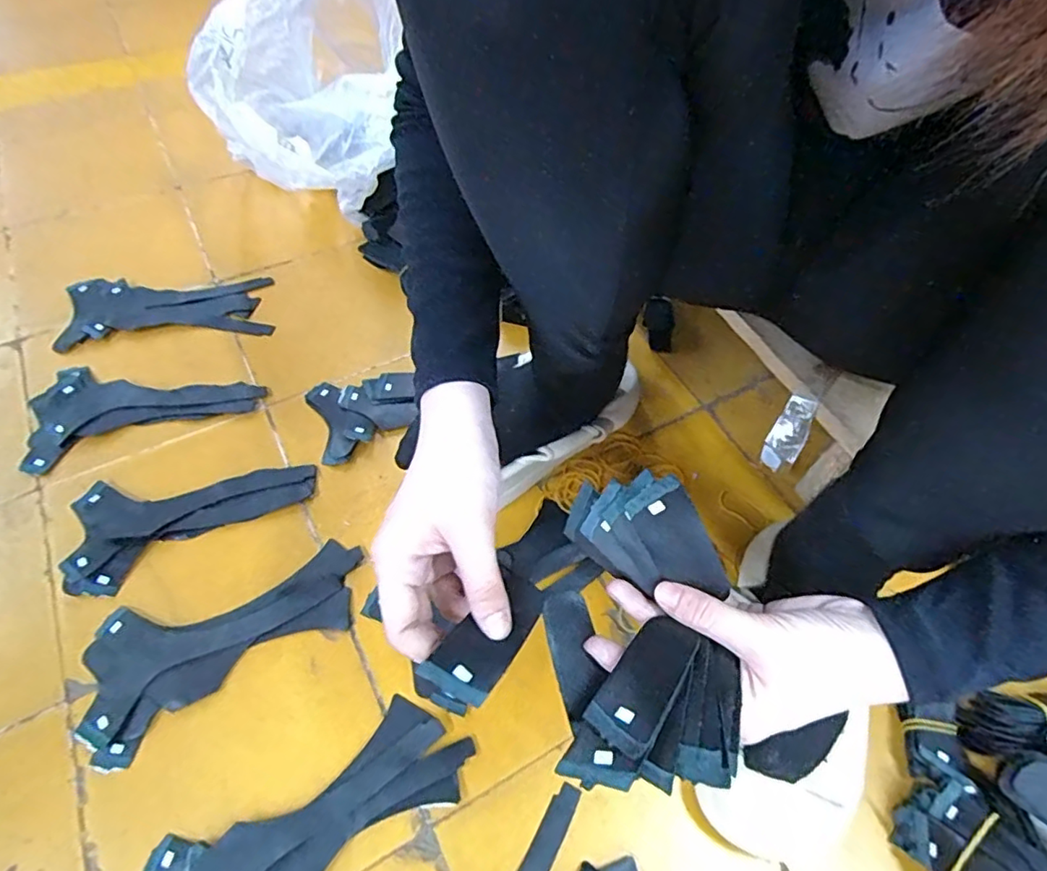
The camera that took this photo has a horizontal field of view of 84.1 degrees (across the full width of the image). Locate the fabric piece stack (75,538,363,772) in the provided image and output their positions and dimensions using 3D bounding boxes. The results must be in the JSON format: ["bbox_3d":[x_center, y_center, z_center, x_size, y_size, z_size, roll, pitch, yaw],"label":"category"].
[{"bbox_3d":[-0.231,0.153,0.458,0.210,0.009,0.100,-25,61,-18],"label":"fabric piece stack"}]

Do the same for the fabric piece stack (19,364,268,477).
[{"bbox_3d":[-0.372,-0.041,0.572,0.204,0.019,0.111,-16,59,-13],"label":"fabric piece stack"}]

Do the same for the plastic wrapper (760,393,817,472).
[{"bbox_3d":[0.230,-0.002,0.504,0.027,0.015,0.067,26,103,14],"label":"plastic wrapper"}]

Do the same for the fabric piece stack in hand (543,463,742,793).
[{"bbox_3d":[0.059,0.089,0.284,0.086,0.055,0.139,3,57,-1],"label":"fabric piece stack in hand"}]

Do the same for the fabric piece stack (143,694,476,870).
[{"bbox_3d":[-0.134,0.263,0.390,0.199,0.009,0.091,-29,63,-20],"label":"fabric piece stack"}]

